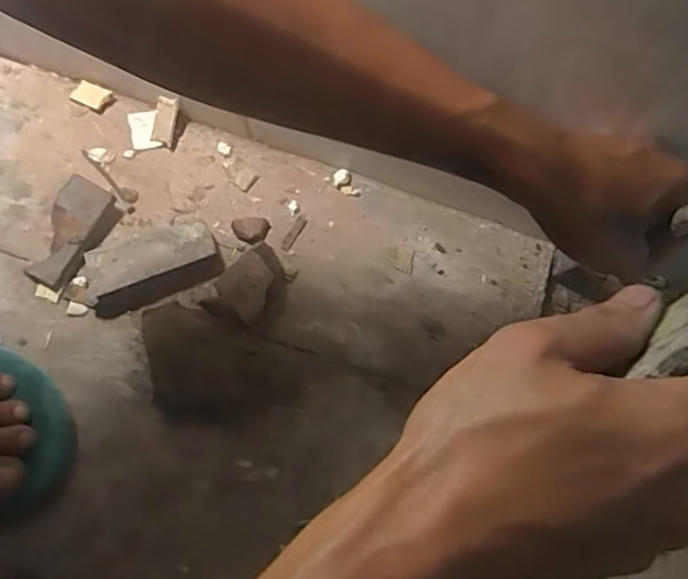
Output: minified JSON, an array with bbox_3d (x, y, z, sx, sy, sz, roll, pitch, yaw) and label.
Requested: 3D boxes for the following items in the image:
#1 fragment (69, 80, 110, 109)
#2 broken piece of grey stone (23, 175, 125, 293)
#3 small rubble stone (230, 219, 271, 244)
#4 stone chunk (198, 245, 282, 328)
[{"bbox_3d":[-0.207,-0.158,0.494,0.030,0.007,0.019,29,69,10],"label":"fragment"},{"bbox_3d":[-0.198,-0.040,0.442,0.044,0.023,0.080,17,67,5],"label":"broken piece of grey stone"},{"bbox_3d":[-0.070,-0.045,0.454,0.025,0.008,0.021,23,68,7],"label":"small rubble stone"},{"bbox_3d":[-0.068,-0.003,0.429,0.037,0.022,0.058,31,69,11],"label":"stone chunk"}]

